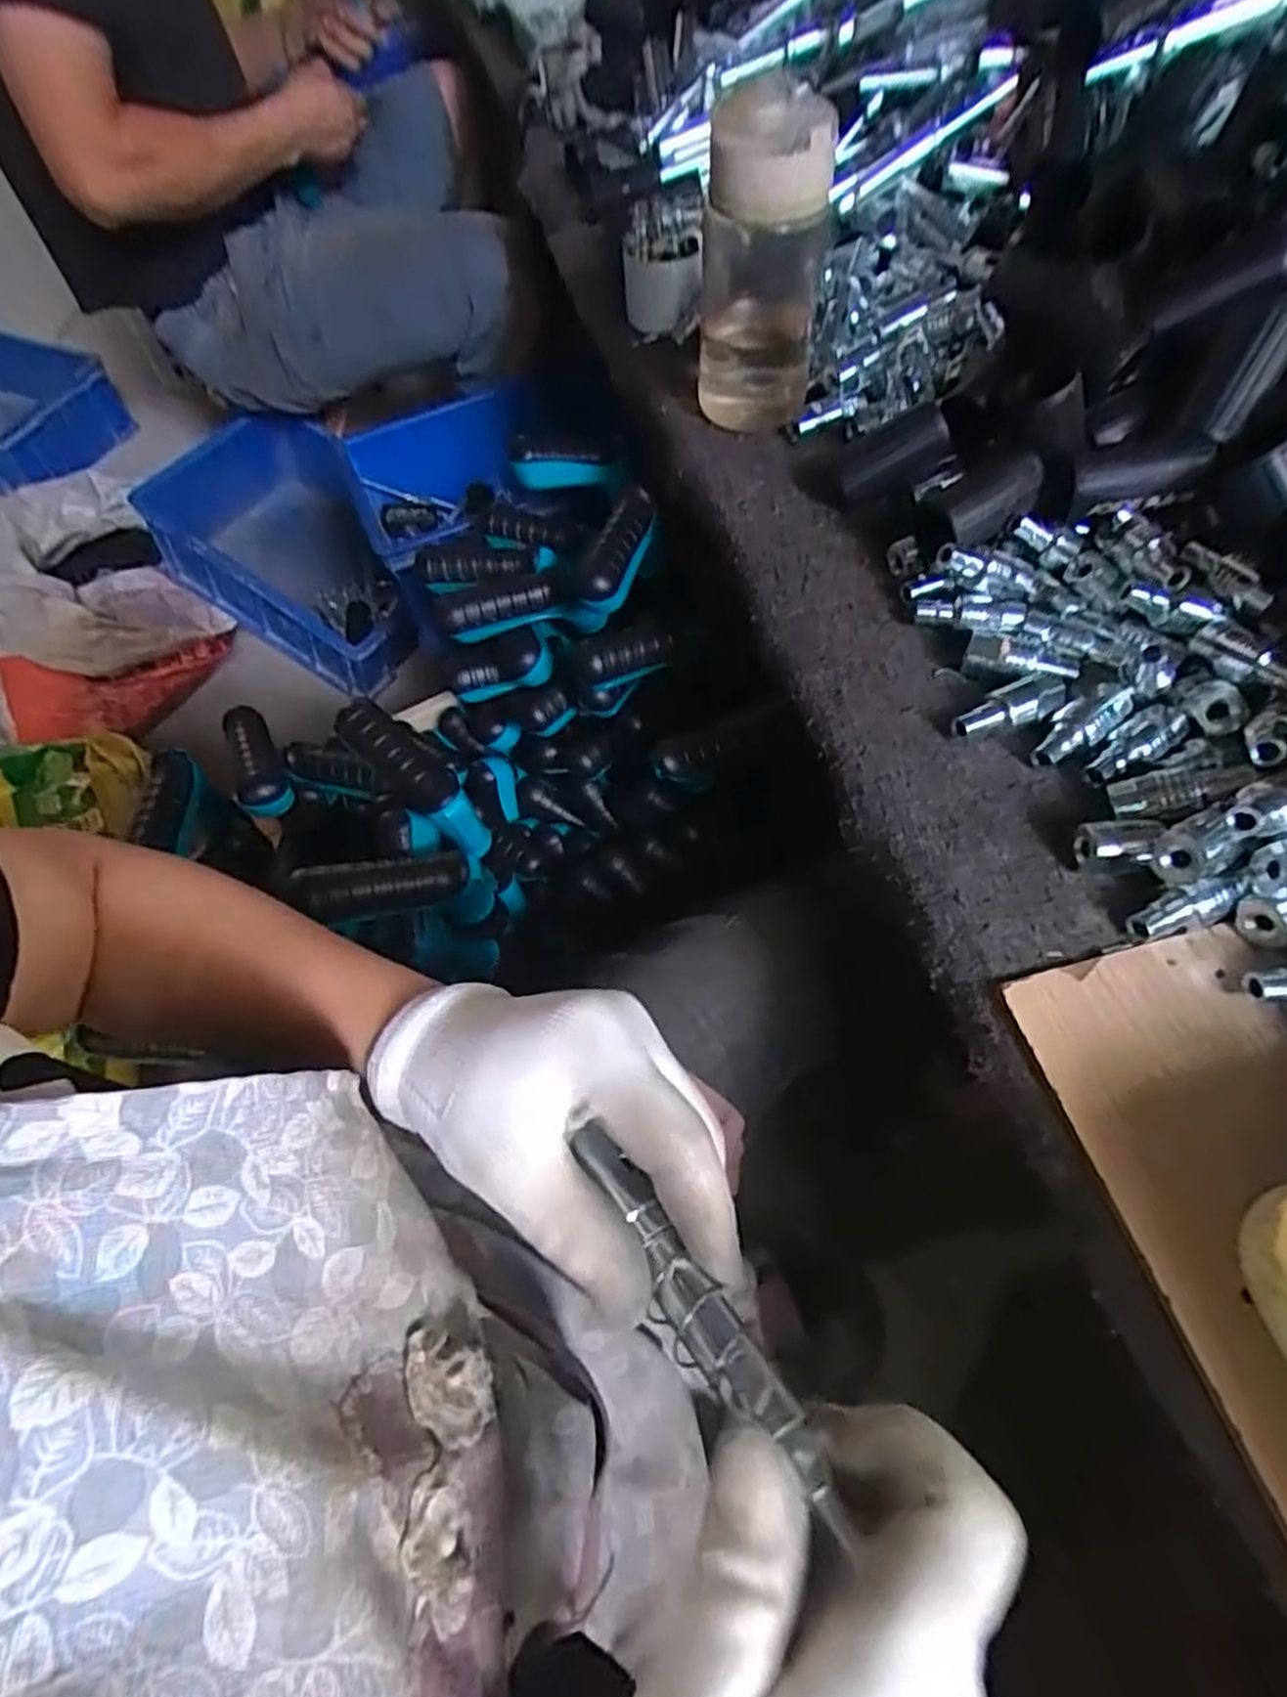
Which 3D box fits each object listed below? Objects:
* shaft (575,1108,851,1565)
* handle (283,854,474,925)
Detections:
[{"bbox_3d":[0.013,0.129,0.218,0.018,0.017,0.116,-33,47,-15],"label":"shaft"},{"bbox_3d":[-0.160,0.026,0.472,0.100,0.029,0.032,-8,57,-23],"label":"handle"}]

